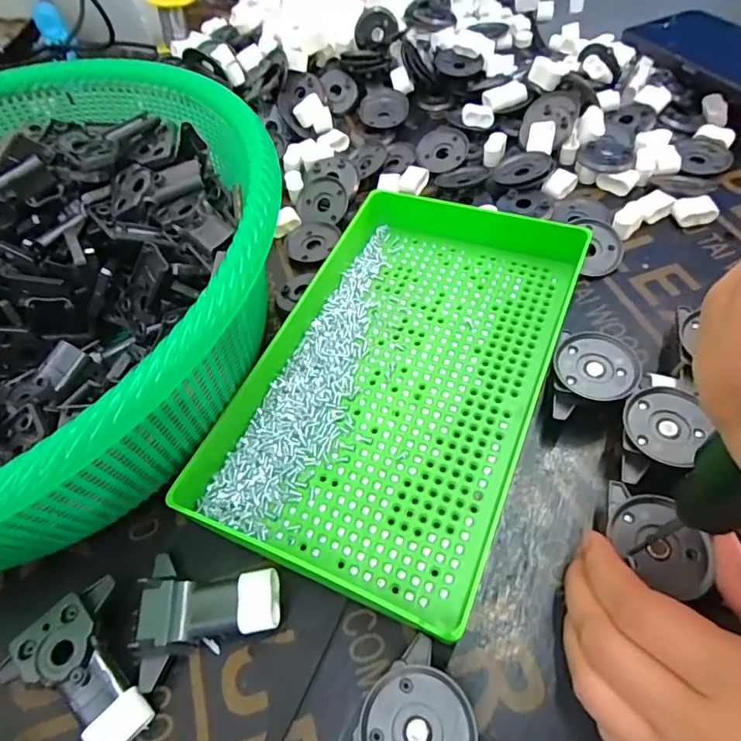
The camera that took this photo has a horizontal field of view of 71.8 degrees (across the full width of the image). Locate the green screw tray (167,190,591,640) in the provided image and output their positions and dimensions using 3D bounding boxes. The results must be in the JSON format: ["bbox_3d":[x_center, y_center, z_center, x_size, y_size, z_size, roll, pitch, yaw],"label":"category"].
[{"bbox_3d":[0.017,-0.005,0.292,0.156,0.029,0.249,17,60,19],"label":"green screw tray"}]

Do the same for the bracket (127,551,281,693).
[{"bbox_3d":[-0.075,0.110,0.239,0.065,0.019,0.053,-12,55,0],"label":"bracket"}]

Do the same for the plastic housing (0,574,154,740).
[{"bbox_3d":[-0.126,0.137,0.227,0.052,0.021,0.065,-39,60,-18],"label":"plastic housing"}]

